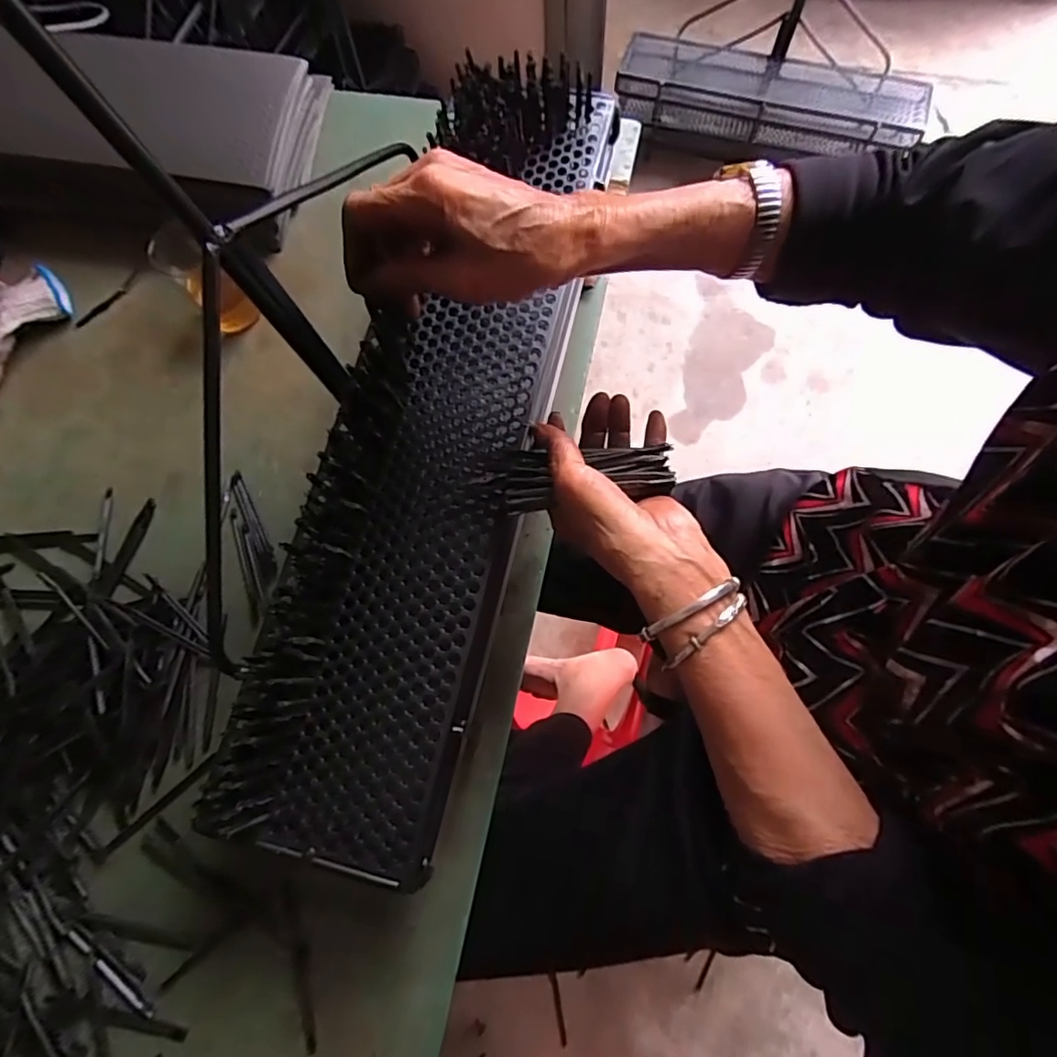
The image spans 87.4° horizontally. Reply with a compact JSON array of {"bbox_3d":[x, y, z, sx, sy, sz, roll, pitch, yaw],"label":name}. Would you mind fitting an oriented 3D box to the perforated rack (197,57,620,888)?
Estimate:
[{"bbox_3d":[-0.063,-0.070,0.379,0.135,0.049,0.576,13,80,7],"label":"perforated rack"}]

